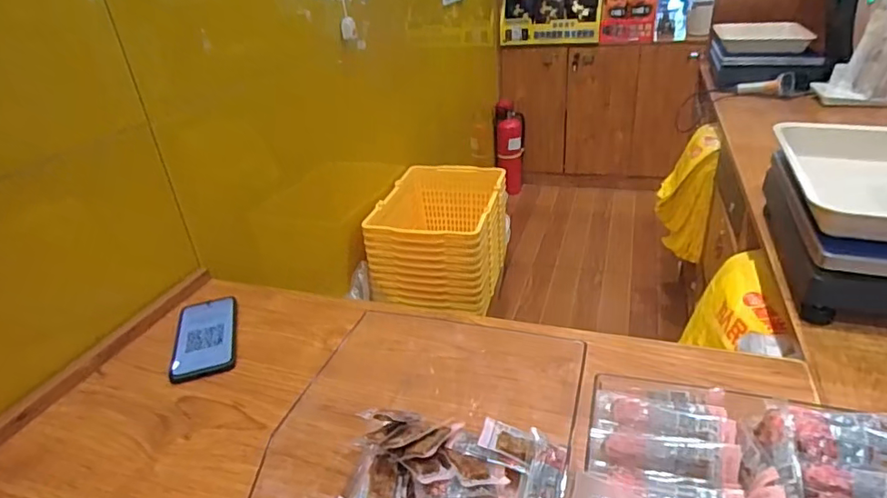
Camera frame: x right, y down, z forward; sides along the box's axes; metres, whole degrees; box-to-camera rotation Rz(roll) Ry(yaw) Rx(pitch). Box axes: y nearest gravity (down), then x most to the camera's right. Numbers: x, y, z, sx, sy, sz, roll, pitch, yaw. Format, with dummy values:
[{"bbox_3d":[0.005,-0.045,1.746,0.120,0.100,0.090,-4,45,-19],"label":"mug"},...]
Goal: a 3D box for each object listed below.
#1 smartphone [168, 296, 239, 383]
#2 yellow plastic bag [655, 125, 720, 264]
[{"bbox_3d":[-0.326,0.118,0.737,0.077,0.015,0.153,-12,31,-12],"label":"smartphone"},{"bbox_3d":[0.719,-0.197,1.600,0.134,0.306,0.350,8,33,21],"label":"yellow plastic bag"}]

